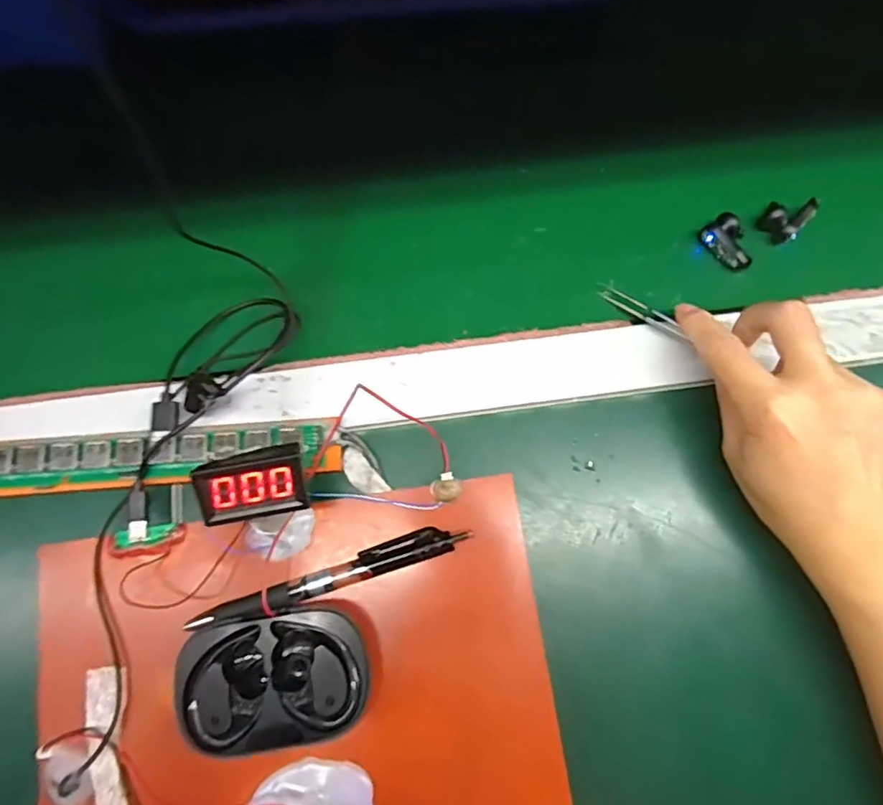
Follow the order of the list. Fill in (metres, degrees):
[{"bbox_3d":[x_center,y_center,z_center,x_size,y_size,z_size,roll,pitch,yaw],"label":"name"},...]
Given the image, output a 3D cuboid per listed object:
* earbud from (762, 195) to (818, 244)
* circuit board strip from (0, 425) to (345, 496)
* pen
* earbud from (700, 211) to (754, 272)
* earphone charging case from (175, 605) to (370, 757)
[{"bbox_3d":[0.219,-0.119,0.355,0.024,0.012,0.035,42,80,8],"label":"earbud"},{"bbox_3d":[-0.153,0.031,0.305,0.195,0.010,0.028,-4,96,-4],"label":"circuit board strip"},{"bbox_3d":[-0.054,0.089,0.284,0.140,0.013,0.013,-18,78,-9],"label":"pen"},{"bbox_3d":[0.181,-0.100,0.351,0.024,0.010,0.036,-36,80,-8],"label":"earbud"},{"bbox_3d":[-0.078,0.131,0.270,0.083,0.033,0.057,-10,78,-3],"label":"earphone charging case"}]

